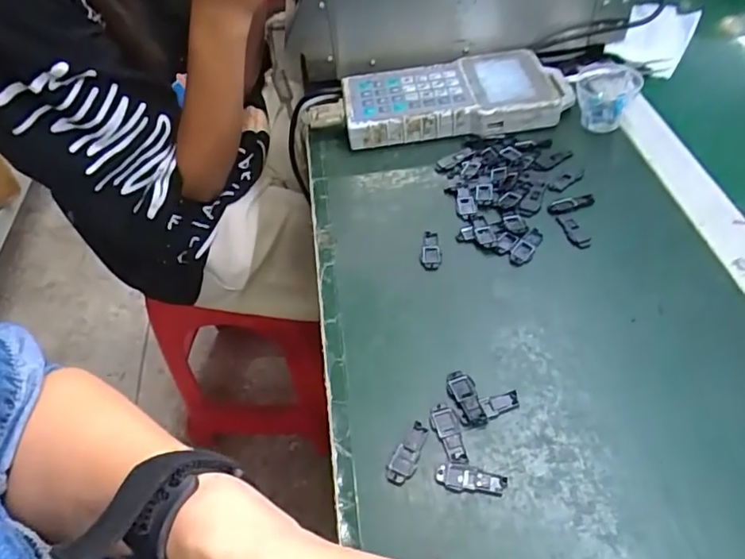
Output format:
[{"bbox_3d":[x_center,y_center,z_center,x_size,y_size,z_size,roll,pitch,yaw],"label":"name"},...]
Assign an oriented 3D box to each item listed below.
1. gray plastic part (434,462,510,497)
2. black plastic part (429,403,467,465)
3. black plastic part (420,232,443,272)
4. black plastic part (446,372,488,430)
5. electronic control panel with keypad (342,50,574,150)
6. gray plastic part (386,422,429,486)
[{"bbox_3d":[0.057,0.117,0.337,0.040,0.004,0.016,9,52,14],"label":"gray plastic part"},{"bbox_3d":[0.049,0.095,0.358,0.016,0.004,0.039,-20,51,-10],"label":"black plastic part"},{"bbox_3d":[0.048,-0.023,0.466,0.017,0.007,0.037,6,51,11],"label":"black plastic part"},{"bbox_3d":[0.060,0.076,0.371,0.017,0.004,0.041,-13,50,-4],"label":"black plastic part"},{"bbox_3d":[0.084,-0.185,0.581,0.221,0.035,0.106,-4,50,3],"label":"electronic control panel with keypad"},{"bbox_3d":[0.022,0.106,0.352,0.016,0.004,0.040,19,54,20],"label":"gray plastic part"}]

